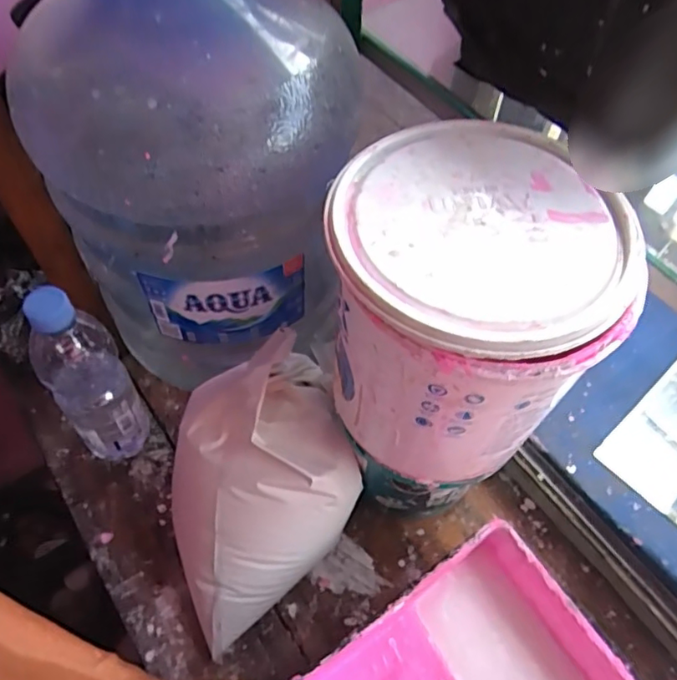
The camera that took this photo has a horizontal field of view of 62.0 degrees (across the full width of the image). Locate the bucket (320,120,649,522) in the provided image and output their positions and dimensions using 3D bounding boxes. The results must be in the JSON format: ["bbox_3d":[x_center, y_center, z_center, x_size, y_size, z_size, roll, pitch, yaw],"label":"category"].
[{"bbox_3d":[0.079,-0.007,0.410,0.160,0.210,0.175,1,57,-1],"label":"bucket"}]

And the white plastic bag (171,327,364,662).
[{"bbox_3d":[-0.072,0.124,0.511,0.173,0.142,0.218,-17,59,-12],"label":"white plastic bag"}]

